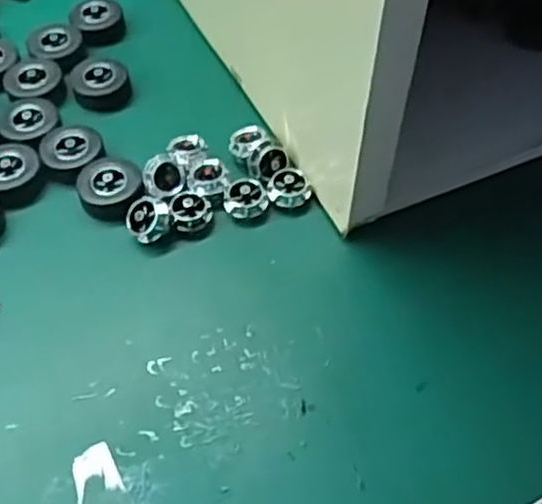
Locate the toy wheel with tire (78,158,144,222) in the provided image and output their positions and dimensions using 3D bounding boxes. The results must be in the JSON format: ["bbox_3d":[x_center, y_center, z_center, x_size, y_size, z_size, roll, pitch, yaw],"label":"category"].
[{"bbox_3d":[-0.093,-0.038,0.411,0.037,0.011,0.038,0,53,0],"label":"toy wheel with tire"}]

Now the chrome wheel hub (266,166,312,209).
[{"bbox_3d":[0.010,-0.036,0.415,0.024,0.013,0.022,0,53,0],"label":"chrome wheel hub"}]

